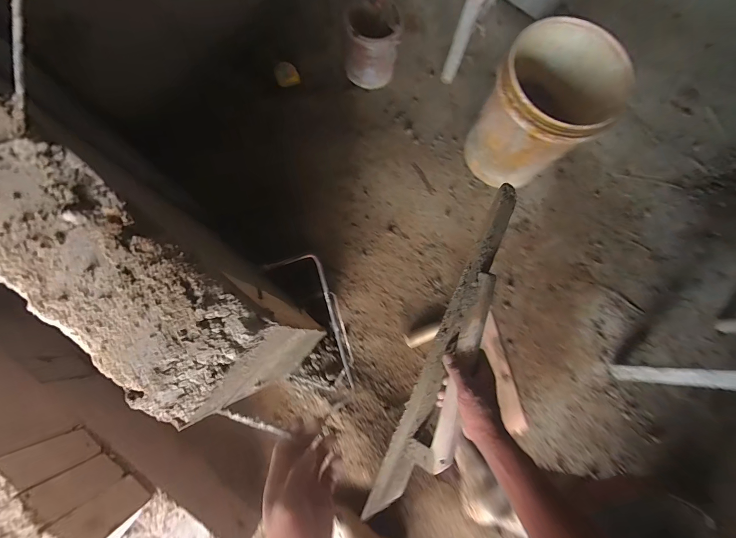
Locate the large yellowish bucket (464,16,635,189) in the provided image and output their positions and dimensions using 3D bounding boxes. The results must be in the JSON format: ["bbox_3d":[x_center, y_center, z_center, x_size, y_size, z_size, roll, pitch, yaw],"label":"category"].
[{"bbox_3d":[0.459,-0.411,0.929,0.268,0.366,0.293,0,79,0],"label":"large yellowish bucket"}]

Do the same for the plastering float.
[{"bbox_3d":[0.136,0.142,0.527,0.092,0.049,0.541,20,94,3],"label":"plastering float"}]

